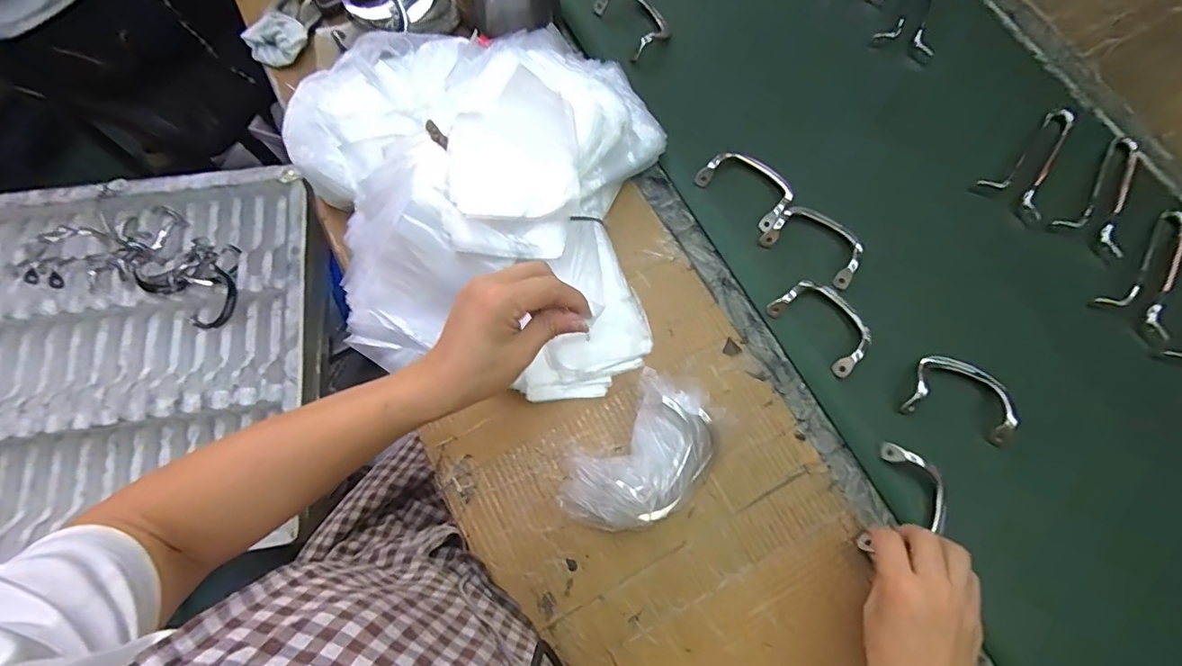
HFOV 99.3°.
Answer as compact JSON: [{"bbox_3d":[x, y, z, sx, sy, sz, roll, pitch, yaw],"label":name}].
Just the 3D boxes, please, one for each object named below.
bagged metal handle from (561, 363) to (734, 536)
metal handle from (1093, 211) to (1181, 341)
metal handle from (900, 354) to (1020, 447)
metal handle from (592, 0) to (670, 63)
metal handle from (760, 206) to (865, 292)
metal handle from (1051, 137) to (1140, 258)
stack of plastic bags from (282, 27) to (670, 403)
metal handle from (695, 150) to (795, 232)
[{"bbox_3d":[0.051,0.111,0.438,0.102,0.076,0.155,42,77,10],"label":"bagged metal handle"},{"bbox_3d":[0.602,-0.076,0.531,0.067,0.013,0.160,34,76,8],"label":"metal handle"},{"bbox_3d":[0.359,0.057,0.487,0.098,0.025,0.074,19,74,4],"label":"metal handle"},{"bbox_3d":[0.053,-0.383,0.611,0.059,0.024,0.101,-29,76,-9],"label":"metal handle"},{"bbox_3d":[0.235,-0.096,0.526,0.098,0.018,0.058,27,75,7],"label":"metal handle"},{"bbox_3d":[0.576,-0.160,0.556,0.066,0.009,0.161,35,76,9],"label":"metal handle"},{"bbox_3d":[-0.113,-0.138,0.481,0.361,0.125,0.366,5,74,0],"label":"stack of plastic bags"},{"bbox_3d":[0.168,-0.159,0.542,0.098,0.013,0.055,39,104,11],"label":"metal handle"}]

